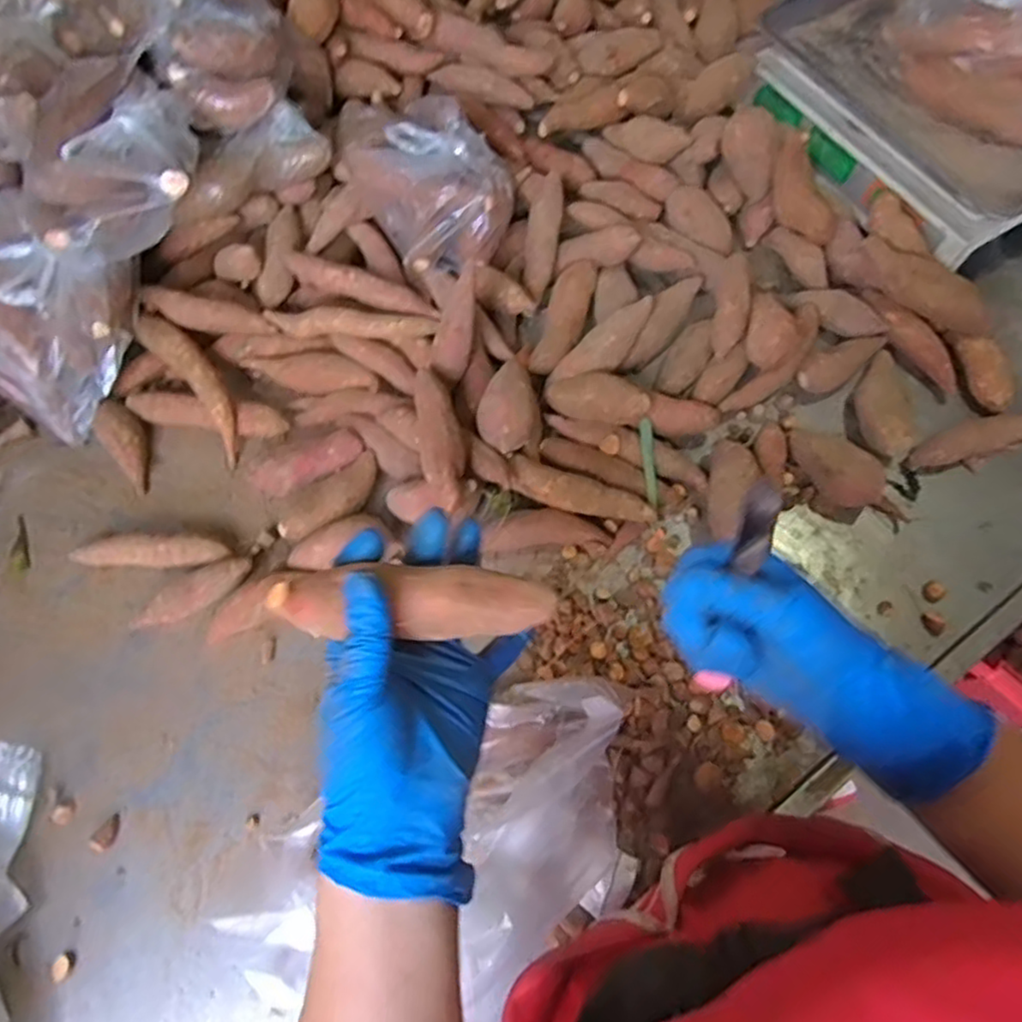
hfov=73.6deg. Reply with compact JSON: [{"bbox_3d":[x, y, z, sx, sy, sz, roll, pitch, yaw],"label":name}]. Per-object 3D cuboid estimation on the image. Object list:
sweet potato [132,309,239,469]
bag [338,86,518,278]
[{"bbox_3d":[-0.288,-0.119,0.625,0.039,0.044,0.160,-36,83,-12],"label":"sweet potato"},{"bbox_3d":[-0.077,-0.318,0.654,0.126,0.084,0.184,-36,70,-12],"label":"bag"}]

